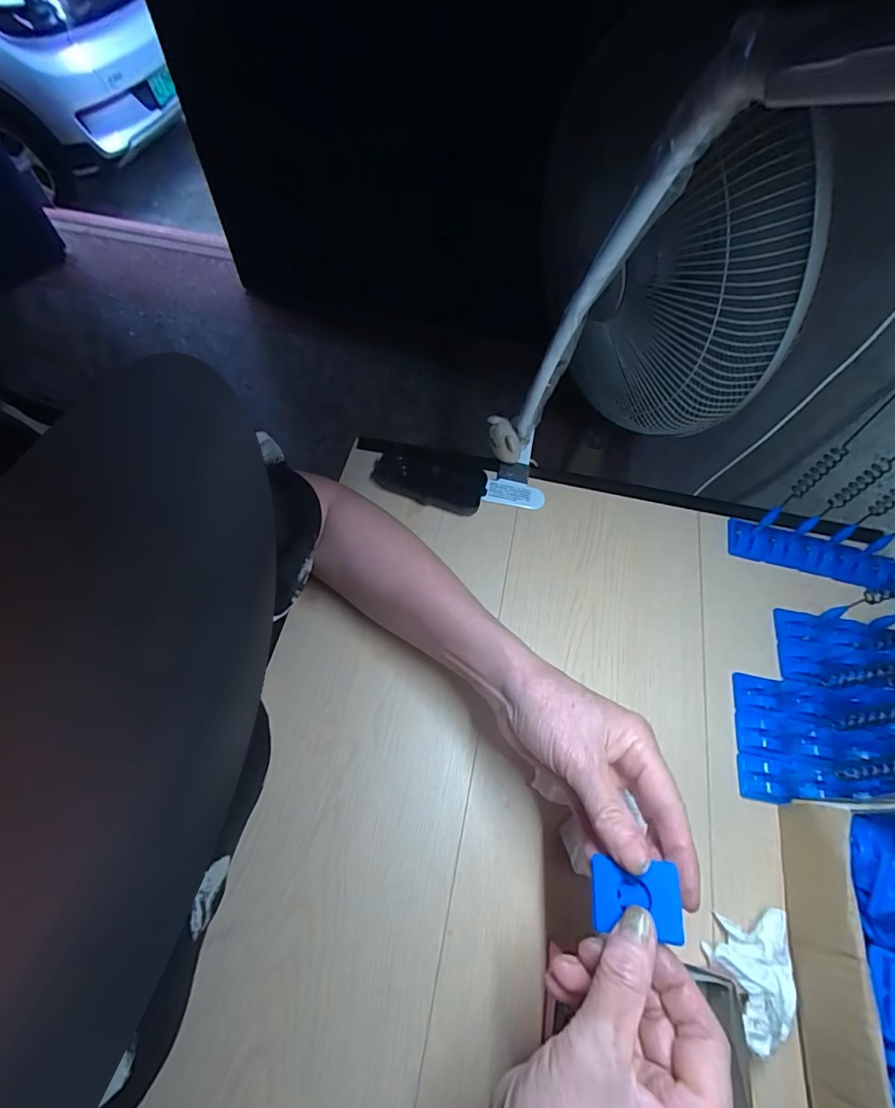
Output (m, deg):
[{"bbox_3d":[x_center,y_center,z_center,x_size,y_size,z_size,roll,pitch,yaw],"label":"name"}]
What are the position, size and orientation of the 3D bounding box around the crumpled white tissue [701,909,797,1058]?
[{"bbox_3d":[0.209,0.289,0.328,0.059,0.029,0.073,5,62,-1],"label":"crumpled white tissue"}]

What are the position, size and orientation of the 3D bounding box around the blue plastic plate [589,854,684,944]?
[{"bbox_3d":[0.098,0.180,0.251,0.044,0.005,0.033,-15,45,30],"label":"blue plastic plate"}]

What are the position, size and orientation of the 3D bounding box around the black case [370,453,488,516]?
[{"bbox_3d":[-0.020,-0.078,0.511,0.121,0.025,0.059,15,62,5],"label":"black case"}]

